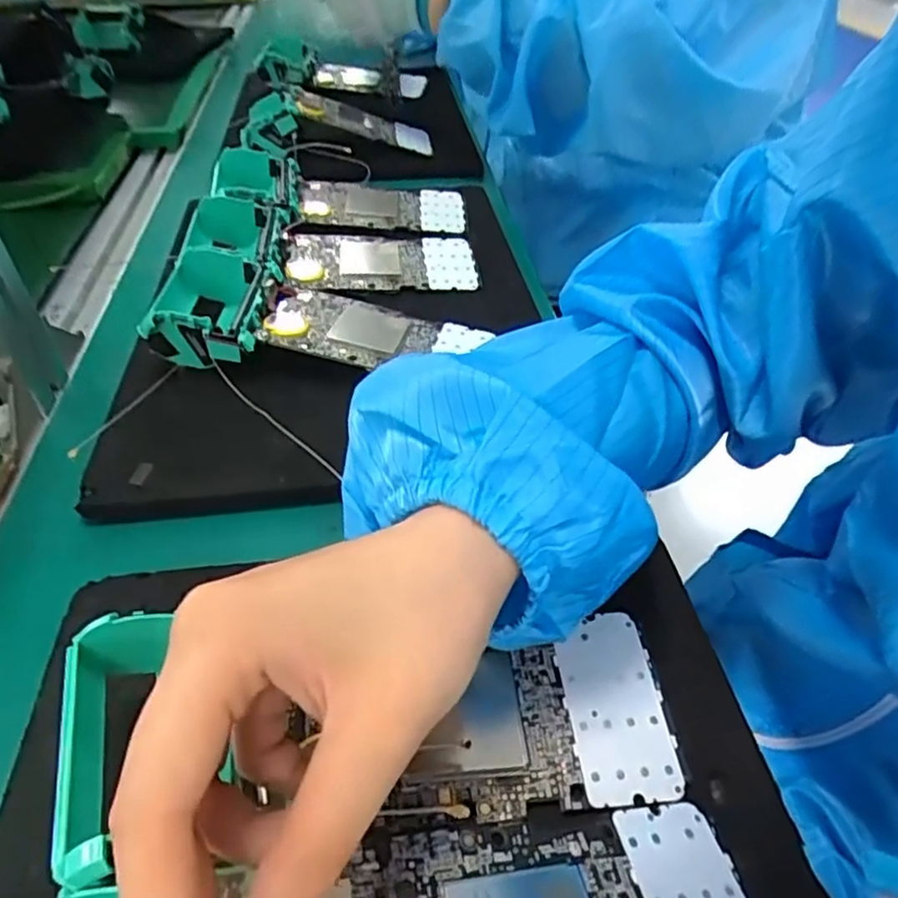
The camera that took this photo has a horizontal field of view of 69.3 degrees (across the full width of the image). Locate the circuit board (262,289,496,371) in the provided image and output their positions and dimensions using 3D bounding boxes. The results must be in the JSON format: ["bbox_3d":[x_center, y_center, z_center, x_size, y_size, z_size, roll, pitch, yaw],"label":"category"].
[{"bbox_3d":[-0.044,-0.067,0.374,0.113,0.007,0.069,17,40,4],"label":"circuit board"}]

